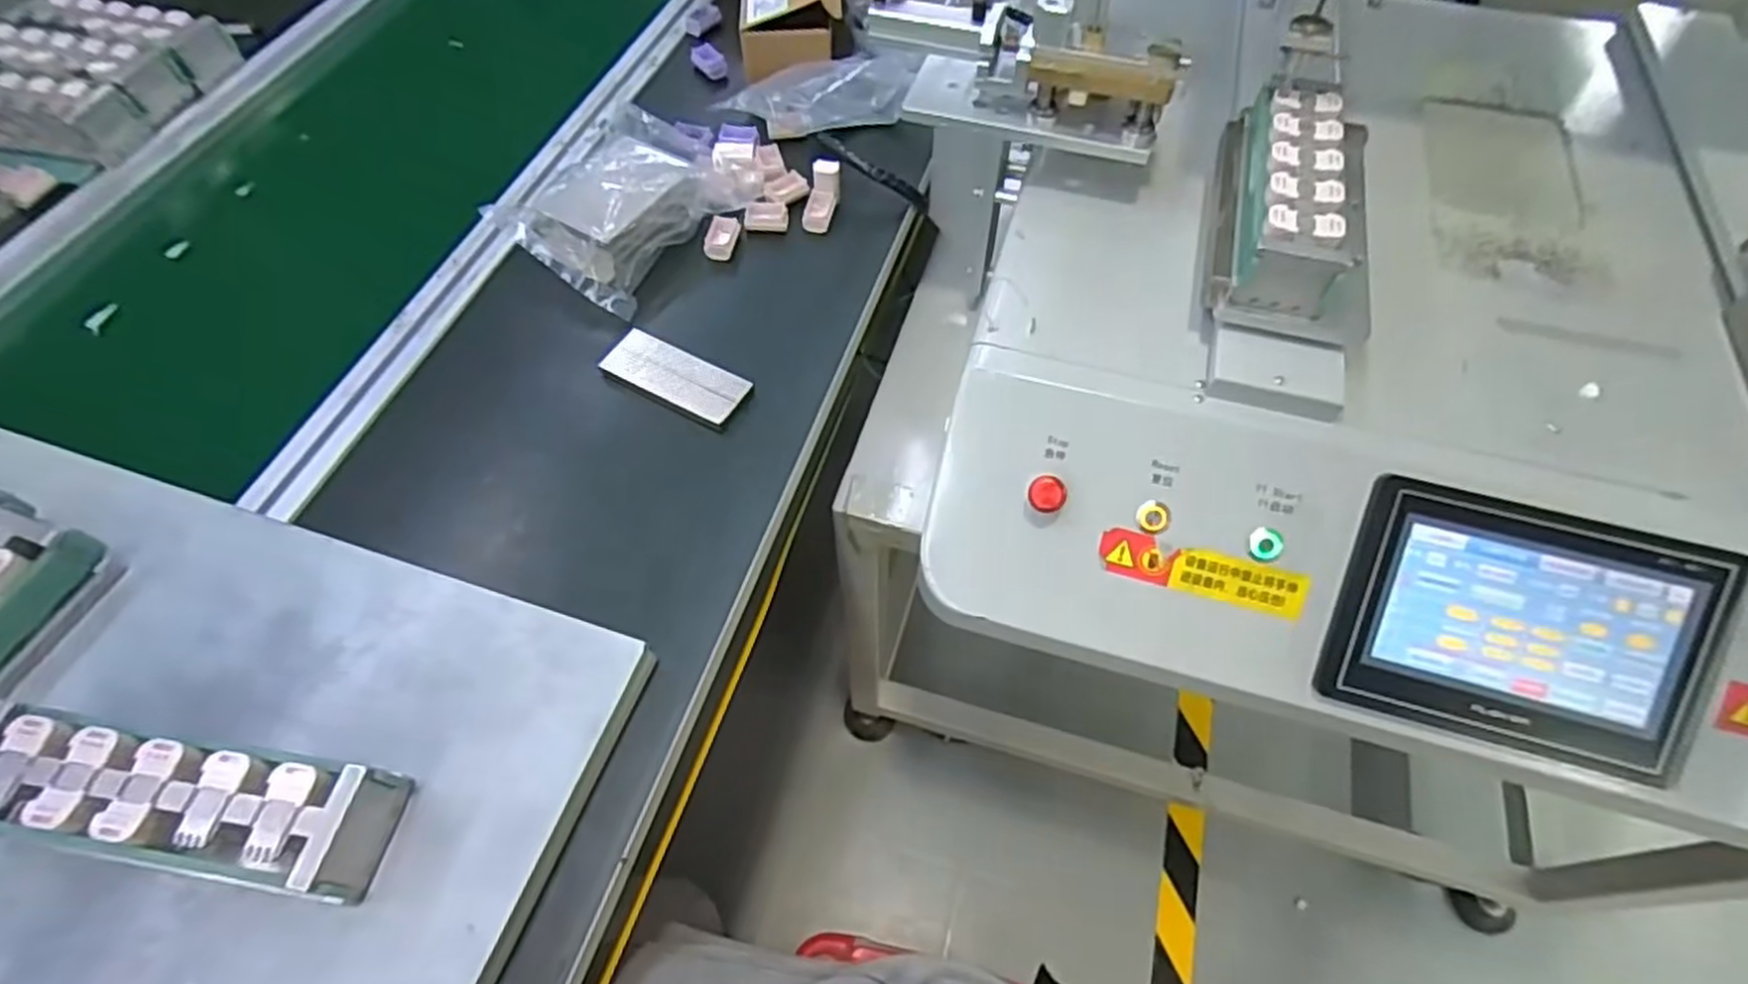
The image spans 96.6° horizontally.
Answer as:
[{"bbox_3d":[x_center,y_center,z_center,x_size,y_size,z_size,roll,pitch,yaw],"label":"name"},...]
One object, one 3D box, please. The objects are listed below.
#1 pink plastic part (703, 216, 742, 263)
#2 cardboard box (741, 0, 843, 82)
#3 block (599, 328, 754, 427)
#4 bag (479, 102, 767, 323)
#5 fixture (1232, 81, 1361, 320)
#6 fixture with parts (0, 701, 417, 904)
[{"bbox_3d":[-0.125,-0.208,0.639,0.023,0.015,0.040,8,59,5],"label":"pink plastic part"},{"bbox_3d":[-0.082,-0.479,0.768,0.101,0.064,0.120,-3,58,0],"label":"cardboard box"},{"bbox_3d":[-0.145,-0.085,0.567,0.113,0.007,0.042,28,63,16],"label":"block"},{"bbox_3d":[-0.204,-0.249,0.637,0.160,0.043,0.198,29,63,16],"label":"bag"},{"bbox_3d":[0.273,-0.203,0.518,0.065,0.048,0.183,13,60,8],"label":"fixture"},{"bbox_3d":[-0.330,0.147,0.372,0.187,0.055,0.057,8,59,7],"label":"fixture with parts"}]

